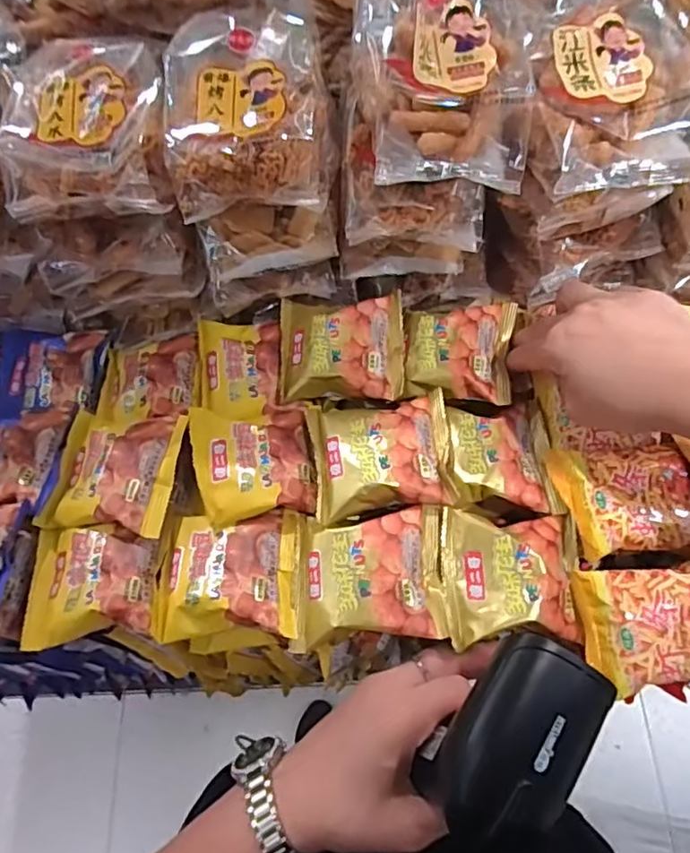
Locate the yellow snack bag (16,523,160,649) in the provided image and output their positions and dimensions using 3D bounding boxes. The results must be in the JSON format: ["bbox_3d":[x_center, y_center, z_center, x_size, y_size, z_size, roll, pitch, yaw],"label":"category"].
[{"bbox_3d":[-0.160,0.098,0.364,0.083,0.018,0.071,-5,67,2],"label":"yellow snack bag"}]

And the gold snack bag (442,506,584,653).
[{"bbox_3d":[0.103,0.093,0.359,0.081,0.023,0.077,0,67,3],"label":"gold snack bag"}]

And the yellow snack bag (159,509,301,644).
[{"bbox_3d":[-0.073,0.091,0.364,0.083,0.017,0.078,-4,67,2],"label":"yellow snack bag"}]

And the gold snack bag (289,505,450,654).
[{"bbox_3d":[0.015,0.093,0.361,0.092,0.023,0.078,-4,67,2],"label":"gold snack bag"}]

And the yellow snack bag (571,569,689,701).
[{"bbox_3d":[0.185,0.117,0.340,0.080,0.025,0.064,-7,67,1],"label":"yellow snack bag"}]

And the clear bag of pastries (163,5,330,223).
[{"bbox_3d":[-0.061,-0.202,0.361,0.094,0.059,0.137,-6,67,1],"label":"clear bag of pastries"}]

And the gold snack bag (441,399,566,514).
[{"bbox_3d":[0.104,0.019,0.396,0.076,0.022,0.078,-5,67,1],"label":"gold snack bag"}]

